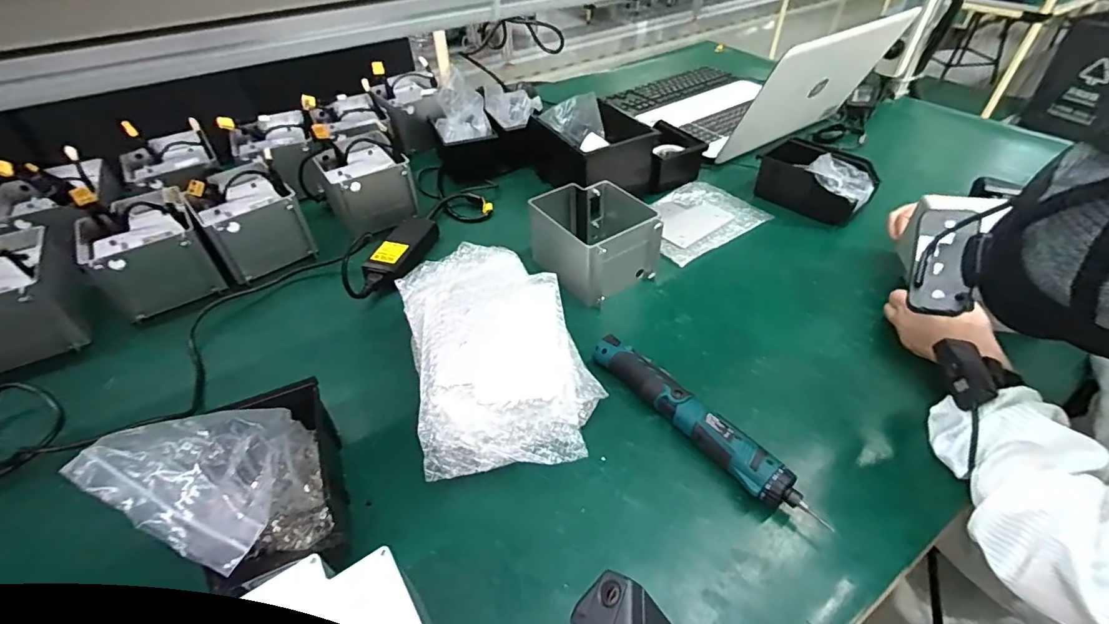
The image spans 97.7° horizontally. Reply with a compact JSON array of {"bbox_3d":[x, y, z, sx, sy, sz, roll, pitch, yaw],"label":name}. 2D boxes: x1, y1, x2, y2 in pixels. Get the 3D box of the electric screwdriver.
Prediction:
[{"bbox_3d":[0.145,0.118,0.517,0.040,0.044,0.270,-31,50,-26],"label":"electric screwdriver"}]

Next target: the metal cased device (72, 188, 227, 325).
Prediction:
[{"bbox_3d":[-0.573,-0.078,0.694,0.127,0.114,0.130,-31,50,-26],"label":"metal cased device"}]

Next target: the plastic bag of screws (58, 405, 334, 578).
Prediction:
[{"bbox_3d":[-0.283,0.157,0.416,0.144,0.141,0.115,-25,48,-21],"label":"plastic bag of screws"}]

